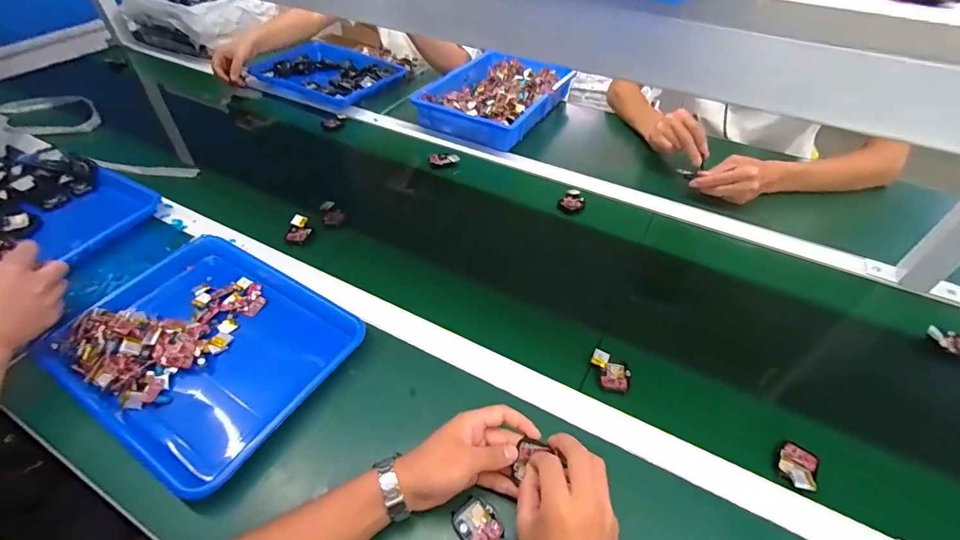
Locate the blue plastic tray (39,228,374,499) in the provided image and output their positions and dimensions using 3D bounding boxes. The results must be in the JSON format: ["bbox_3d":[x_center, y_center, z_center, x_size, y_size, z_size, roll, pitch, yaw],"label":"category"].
[{"bbox_3d":[-0.342,0.093,0.560,0.342,0.052,0.268,24,50,21],"label":"blue plastic tray"}]

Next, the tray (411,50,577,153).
[{"bbox_3d":[0.042,-0.404,1.008,0.261,0.059,0.340,20,49,18],"label":"tray"}]

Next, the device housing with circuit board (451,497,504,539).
[{"bbox_3d":[-0.002,0.244,0.418,0.038,0.013,0.046,-34,56,-29],"label":"device housing with circuit board"}]

